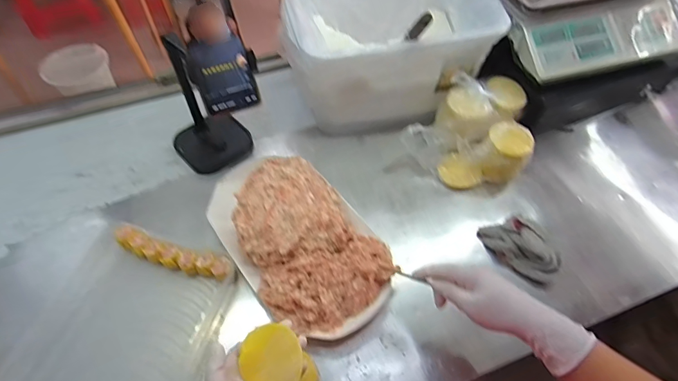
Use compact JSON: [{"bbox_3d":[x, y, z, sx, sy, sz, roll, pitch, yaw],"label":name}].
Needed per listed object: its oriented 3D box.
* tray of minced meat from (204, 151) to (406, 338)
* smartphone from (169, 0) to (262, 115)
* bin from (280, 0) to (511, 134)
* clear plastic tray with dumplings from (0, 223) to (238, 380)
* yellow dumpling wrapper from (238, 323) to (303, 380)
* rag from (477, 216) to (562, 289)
[{"bbox_3d":[-0.065,0.066,0.589,0.188,0.082,0.316,-36,64,-22],"label":"tray of minced meat"},{"bbox_3d":[-0.159,-0.184,0.511,0.074,0.156,0.006,-21,18,-18],"label":"smartphone"},{"bbox_3d":[0.082,-0.278,0.731,0.352,0.173,0.239,-10,57,-8],"label":"bin"},{"bbox_3d":[-0.294,0.201,0.520,0.231,0.039,0.298,14,57,9],"label":"clear plastic tray with dumplings"},{"bbox_3d":[-0.072,0.184,0.425,0.063,0.012,0.071,-21,72,-2],"label":"yellow dumpling wrapper"},{"bbox_3d":[0.282,0.088,0.604,0.063,0.042,0.123,-35,63,-21],"label":"rag"}]

